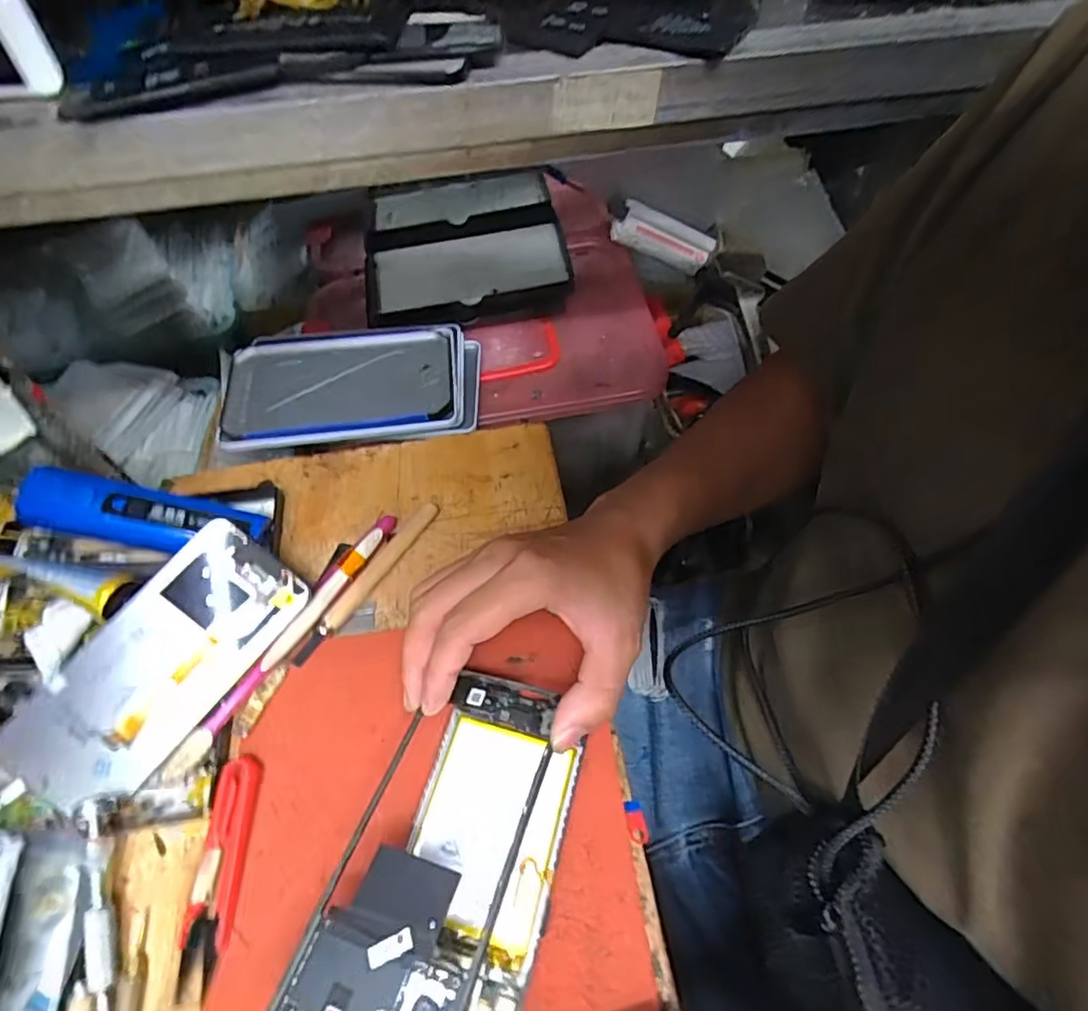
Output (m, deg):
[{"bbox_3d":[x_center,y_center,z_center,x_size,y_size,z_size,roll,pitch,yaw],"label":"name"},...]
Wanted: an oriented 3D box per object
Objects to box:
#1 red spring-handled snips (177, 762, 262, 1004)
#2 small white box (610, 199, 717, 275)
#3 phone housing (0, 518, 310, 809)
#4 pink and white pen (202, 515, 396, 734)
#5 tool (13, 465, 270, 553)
[{"bbox_3d":[-0.162,0.178,0.297,0.025,0.007,0.099,-2,57,-1],"label":"red spring-handled snips"},{"bbox_3d":[0.117,-0.263,0.591,0.099,0.039,0.017,14,56,-17],"label":"small white box"},{"bbox_3d":[-0.212,0.086,0.332,0.074,0.006,0.157,39,73,-2],"label":"phone housing"},{"bbox_3d":[-0.140,0.065,0.364,0.012,0.011,0.157,26,61,16],"label":"pink and white pen"},{"bbox_3d":[-0.243,0.005,0.368,0.132,0.026,0.039,9,56,-15],"label":"tool"}]

